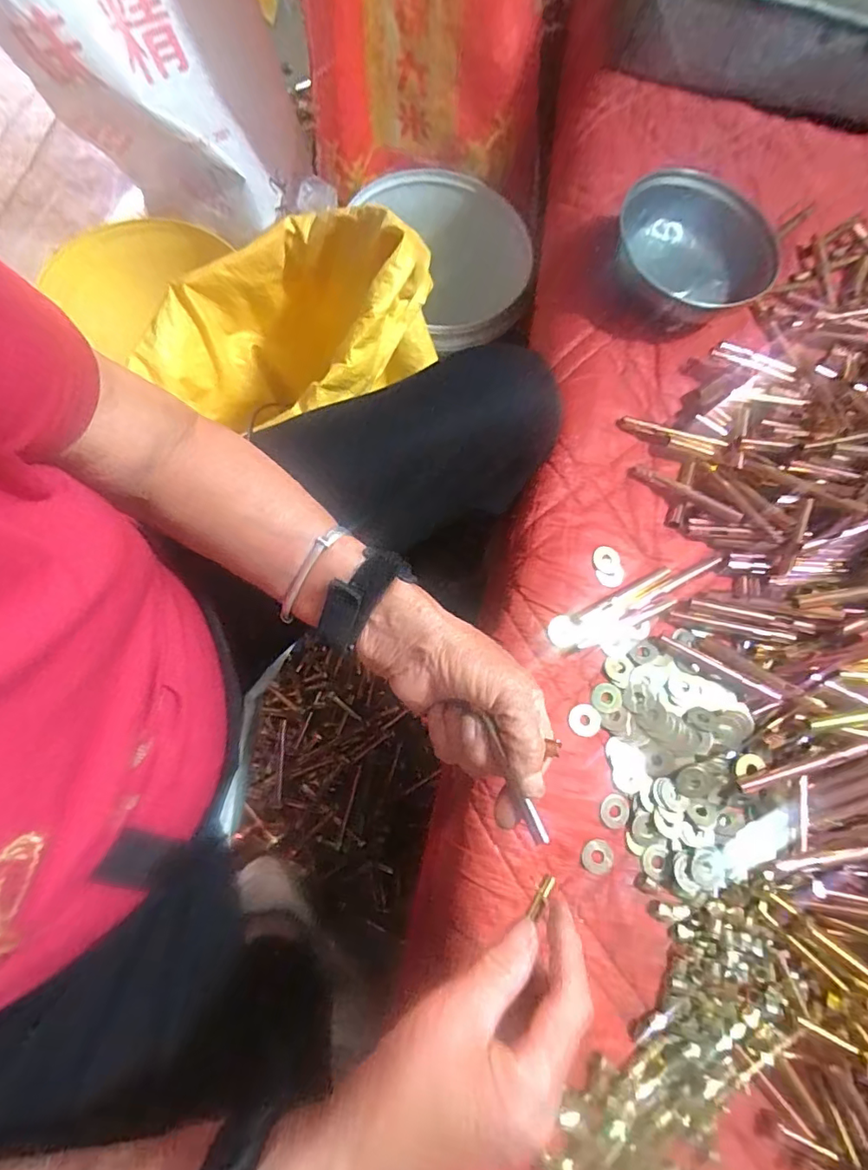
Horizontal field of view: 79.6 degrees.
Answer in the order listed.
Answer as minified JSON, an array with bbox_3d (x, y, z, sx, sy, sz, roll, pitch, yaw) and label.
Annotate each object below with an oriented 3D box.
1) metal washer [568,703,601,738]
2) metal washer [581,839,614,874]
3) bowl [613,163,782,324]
[{"bbox_3d":[0.109,0.097,0.374,0.023,0.004,0.022,2,74,-6],"label":"metal washer"},{"bbox_3d":[0.111,0.184,0.352,0.022,0.004,0.021,2,74,-6],"label":"metal washer"},{"bbox_3d":[0.239,-0.304,0.468,0.129,0.062,0.129,2,74,-6],"label":"bowl"}]

